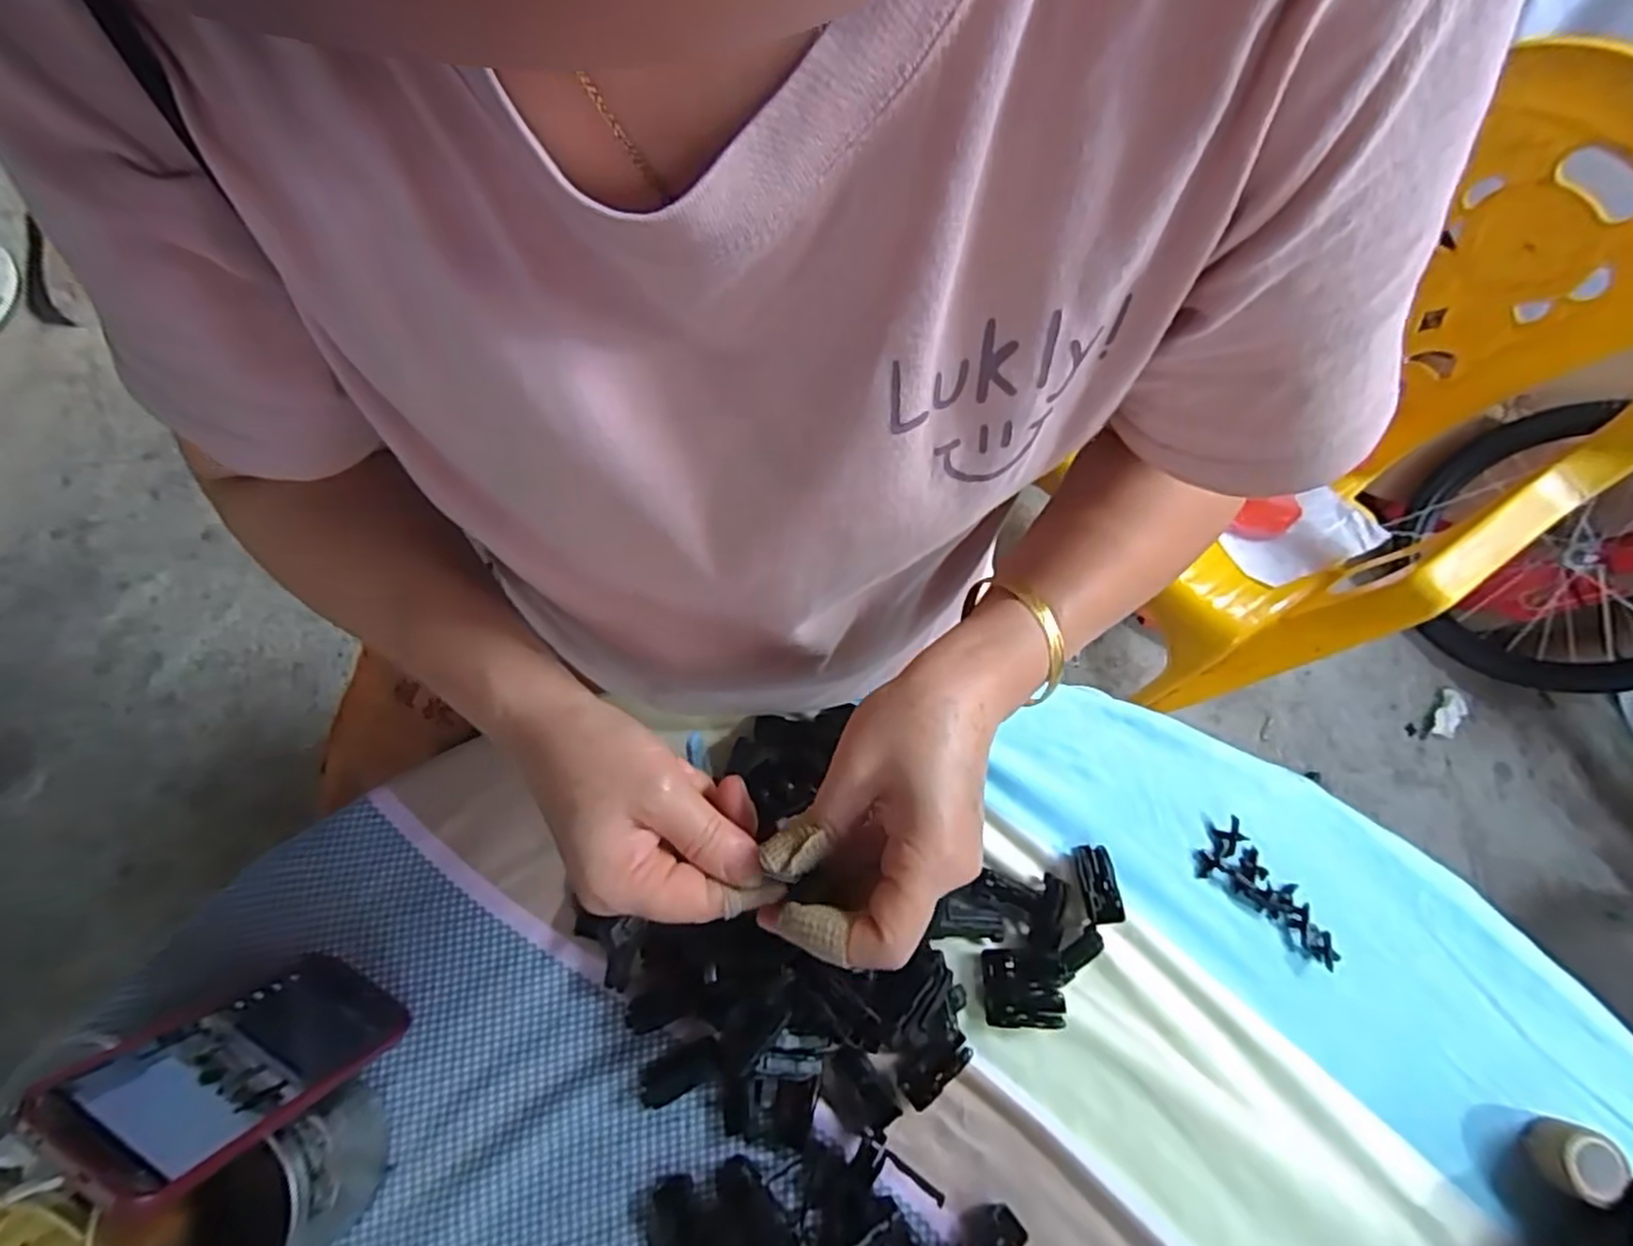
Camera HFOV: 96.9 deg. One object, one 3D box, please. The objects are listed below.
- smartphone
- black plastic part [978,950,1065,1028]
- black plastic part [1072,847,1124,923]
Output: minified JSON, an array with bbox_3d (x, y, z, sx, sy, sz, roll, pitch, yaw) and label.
[{"bbox_3d":[-0.287,0.217,0.364,0.080,0.154,0.010,30,90,9],"label":"smartphone"},{"bbox_3d":[0.125,0.221,0.437,0.047,0.022,0.044,0,72,-1],"label":"black plastic part"},{"bbox_3d":[0.180,0.166,0.462,0.022,0.009,0.047,-5,60,-3],"label":"black plastic part"}]

